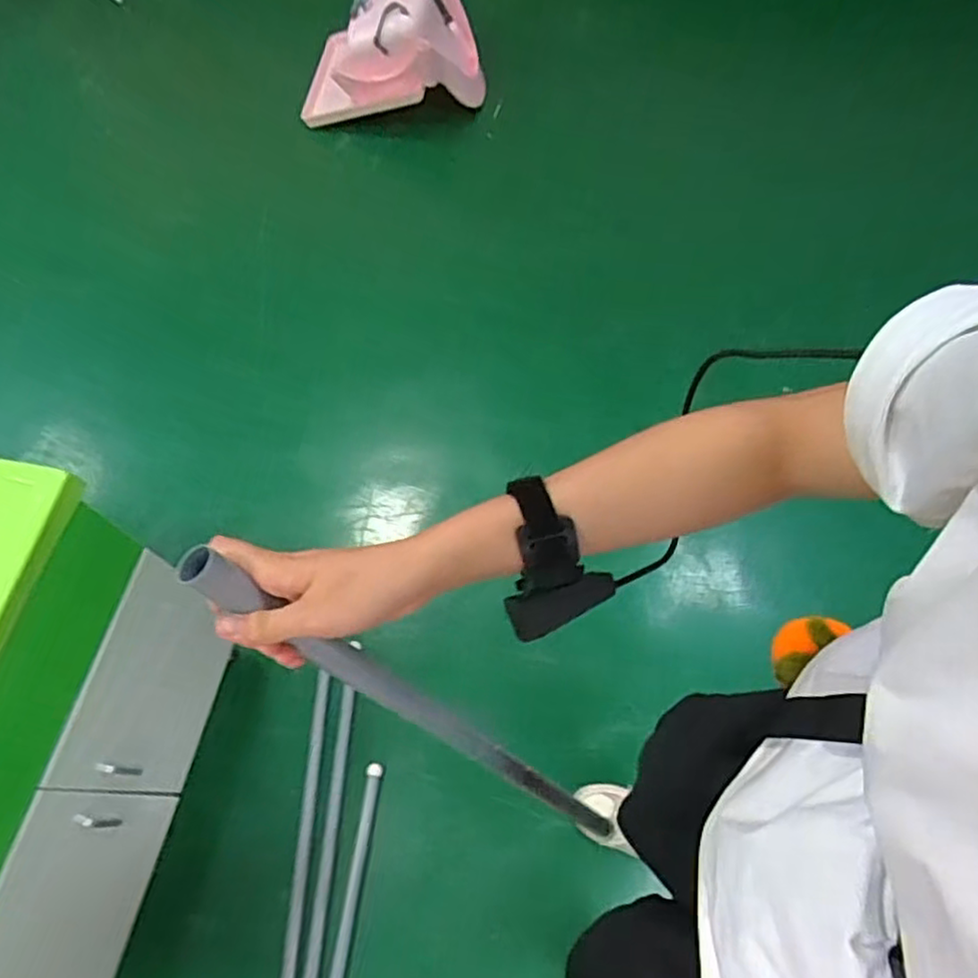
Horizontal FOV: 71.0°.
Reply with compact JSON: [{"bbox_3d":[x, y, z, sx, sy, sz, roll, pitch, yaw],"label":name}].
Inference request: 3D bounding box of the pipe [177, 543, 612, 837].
[{"bbox_3d":[-0.013,0.228,0.612,0.024,0.669,0.023,18,67,41],"label":"pipe"}]

